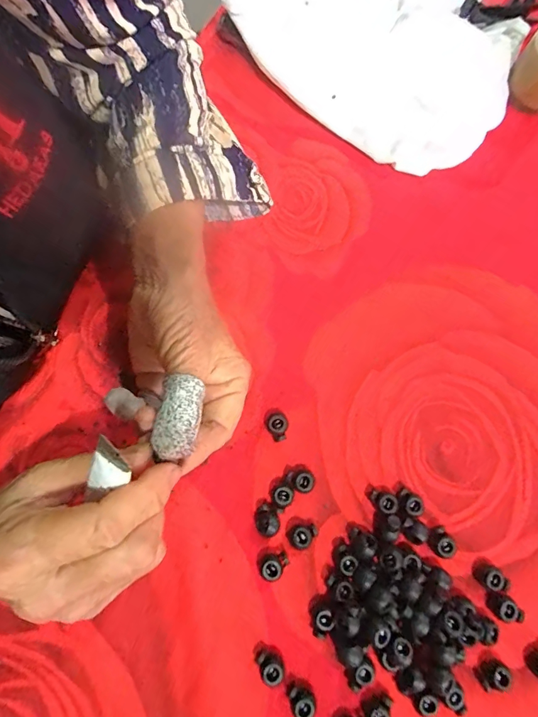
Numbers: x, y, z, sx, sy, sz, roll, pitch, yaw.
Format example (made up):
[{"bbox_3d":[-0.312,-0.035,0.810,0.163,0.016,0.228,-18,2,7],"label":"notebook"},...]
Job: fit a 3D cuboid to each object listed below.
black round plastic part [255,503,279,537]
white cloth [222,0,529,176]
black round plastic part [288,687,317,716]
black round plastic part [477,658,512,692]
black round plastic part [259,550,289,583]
[{"bbox_3d":[-0.002,0.105,0.260,0.015,0.010,0.018,-38,82,-8],"label":"black round plastic part"},{"bbox_3d":[0.079,-0.267,0.323,0.254,0.033,0.171,42,81,7],"label":"white cloth"},{"bbox_3d":[0.020,0.205,0.239,0.013,0.009,0.017,-24,80,-5],"label":"black round plastic part"},{"bbox_3d":[0.137,0.195,0.245,0.012,0.012,0.018,29,80,5],"label":"black round plastic part"},{"bbox_3d":[0.003,0.131,0.254,0.013,0.012,0.018,42,81,7],"label":"black round plastic part"}]

